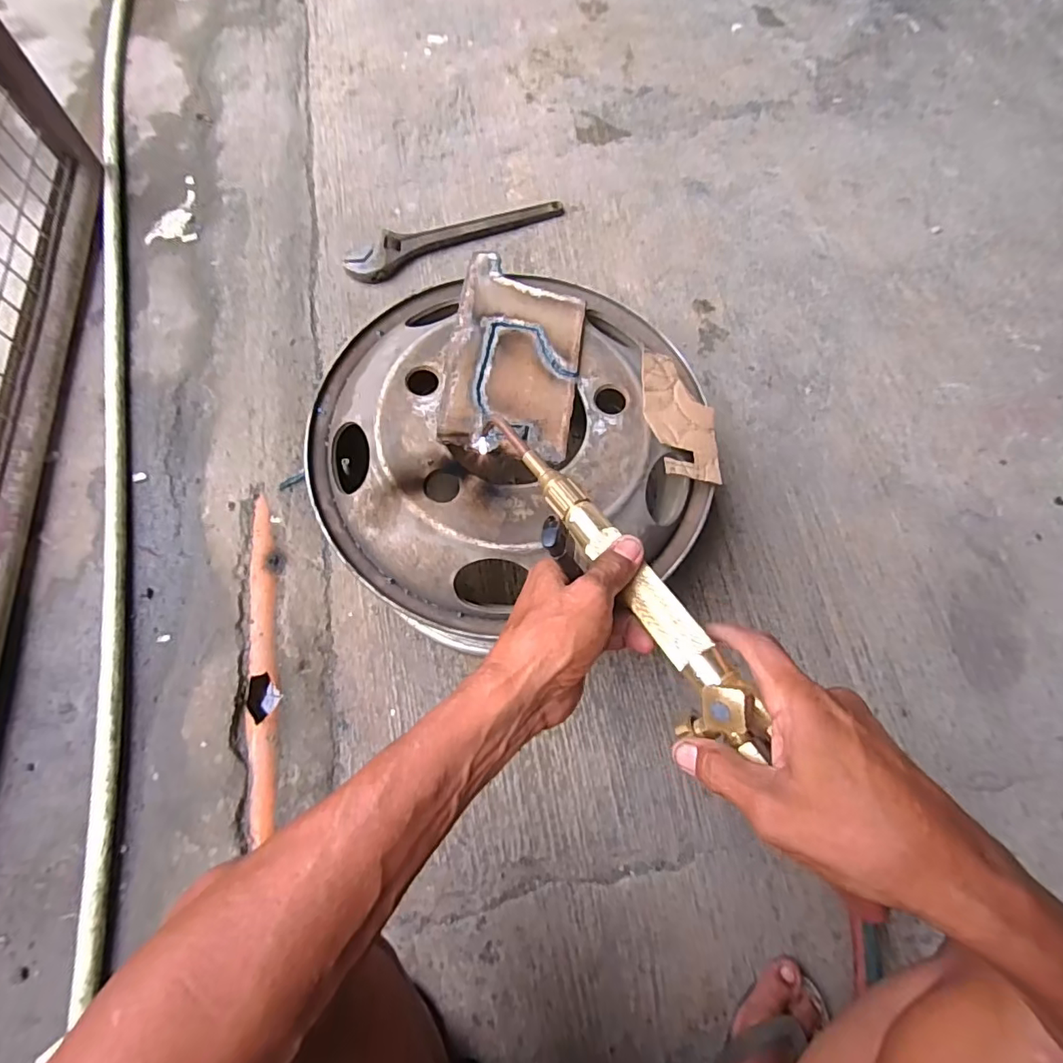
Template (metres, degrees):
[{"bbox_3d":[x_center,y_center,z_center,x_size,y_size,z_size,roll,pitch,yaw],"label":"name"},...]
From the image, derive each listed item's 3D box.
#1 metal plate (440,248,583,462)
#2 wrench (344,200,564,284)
[{"bbox_3d":[-0.016,-0.187,0.552,0.131,0.007,0.231,7,69,0],"label":"metal plate"},{"bbox_3d":[-0.126,-0.499,0.878,0.379,0.033,0.068,-29,74,-12],"label":"wrench"}]

